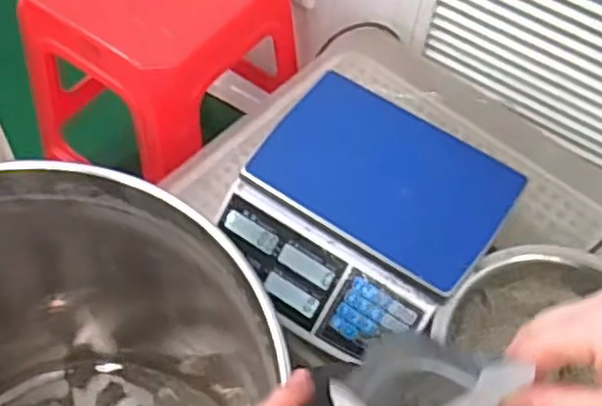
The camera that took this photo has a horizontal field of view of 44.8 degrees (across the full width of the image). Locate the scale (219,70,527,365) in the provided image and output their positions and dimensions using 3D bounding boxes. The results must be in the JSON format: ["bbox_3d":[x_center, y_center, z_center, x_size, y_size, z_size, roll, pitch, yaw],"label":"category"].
[{"bbox_3d":[0.065,0.015,0.813,0.263,0.090,0.254,33,60,16],"label":"scale"}]

